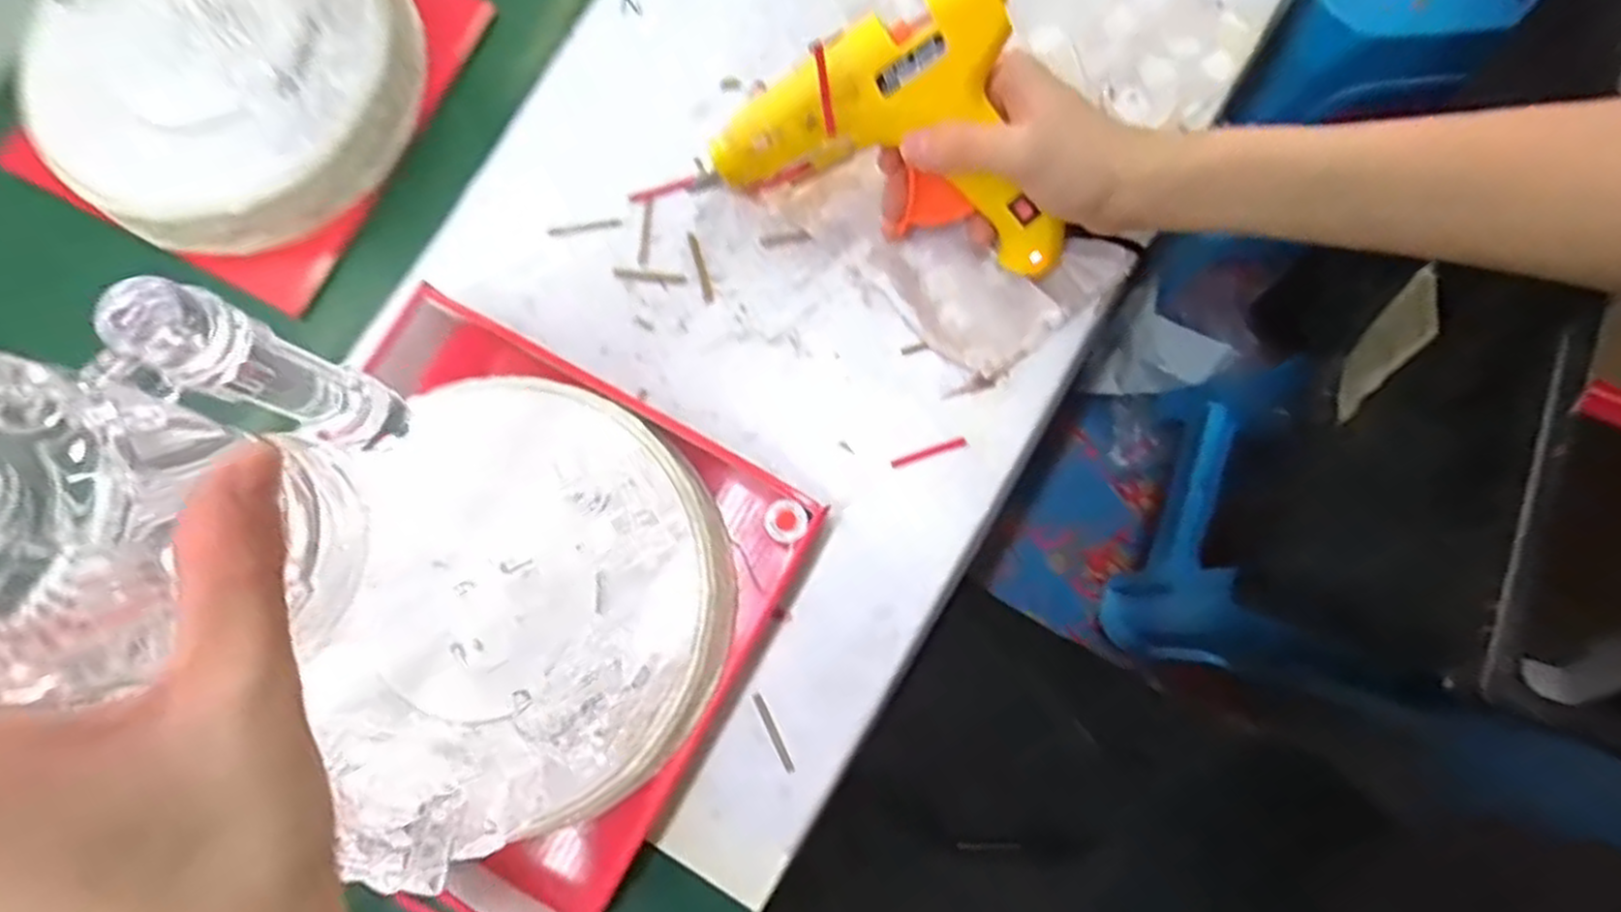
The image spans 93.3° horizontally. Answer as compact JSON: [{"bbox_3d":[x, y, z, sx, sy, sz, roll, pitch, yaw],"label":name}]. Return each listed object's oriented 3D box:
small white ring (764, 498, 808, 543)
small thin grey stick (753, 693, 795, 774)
[{"bbox_3d":[-0.011,0.030,0.357,0.019,0.006,0.021,-33,80,-4],"label":"small white ring"},{"bbox_3d":[-0.018,0.137,0.377,0.004,0.004,0.041,-26,81,-5],"label":"small thin grey stick"}]

